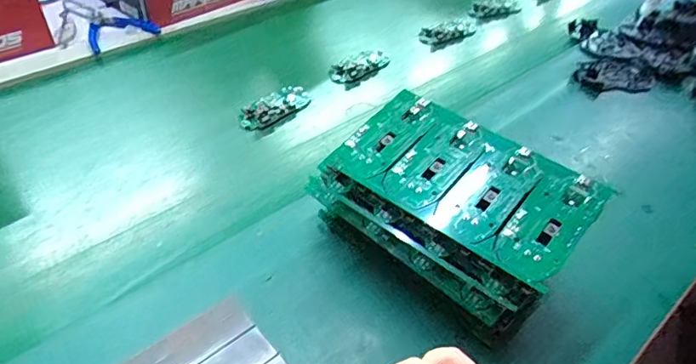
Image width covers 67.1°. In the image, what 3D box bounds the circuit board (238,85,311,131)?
[{"bbox_3d":[-0.090,-0.091,0.643,0.045,0.014,0.098,34,50,29],"label":"circuit board"}]

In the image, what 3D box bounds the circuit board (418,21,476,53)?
[{"bbox_3d":[0.155,-0.228,0.807,0.095,0.022,0.044,-20,47,-23],"label":"circuit board"}]

